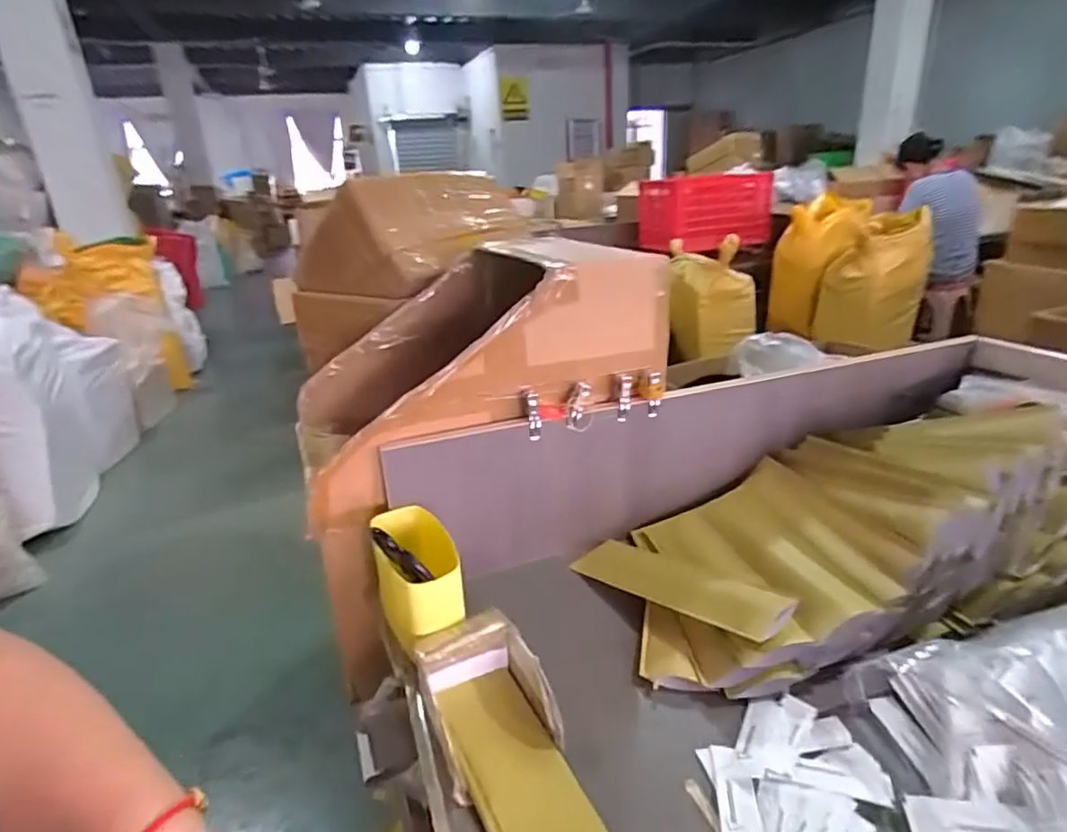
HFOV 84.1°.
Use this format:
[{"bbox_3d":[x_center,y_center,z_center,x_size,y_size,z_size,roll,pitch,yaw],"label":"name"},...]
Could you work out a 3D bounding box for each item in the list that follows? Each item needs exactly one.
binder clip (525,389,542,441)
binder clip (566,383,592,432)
[{"bbox_3d":[0.000,-0.003,0.735,0.016,0.061,0.025,-5,20,-1],"label":"binder clip"},{"bbox_3d":[0.057,-0.011,0.736,0.033,0.061,0.007,-1,6,-5],"label":"binder clip"}]

